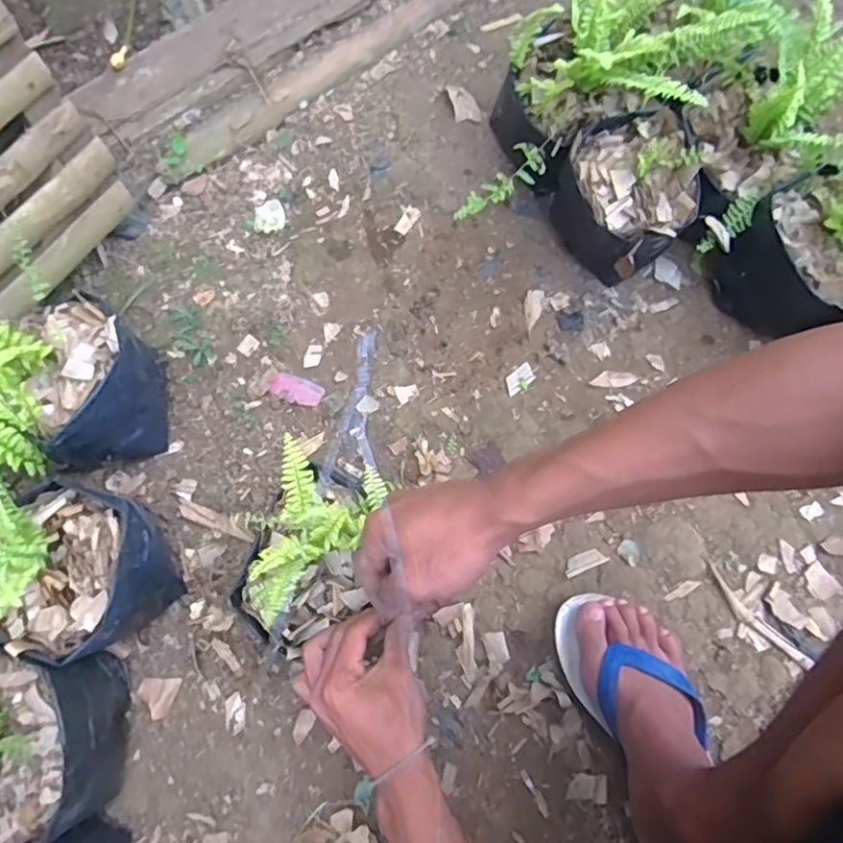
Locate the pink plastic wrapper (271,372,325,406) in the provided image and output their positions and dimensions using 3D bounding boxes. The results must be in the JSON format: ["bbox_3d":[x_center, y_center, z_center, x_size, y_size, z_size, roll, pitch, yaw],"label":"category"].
[{"bbox_3d":[-0.145,-0.037,0.705,0.060,0.005,0.031,21,73,10],"label":"pink plastic wrapper"}]

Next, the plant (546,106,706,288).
[{"bbox_3d":[0.238,-0.257,0.702,0.137,0.120,0.148,-27,74,-7],"label":"plant"}]

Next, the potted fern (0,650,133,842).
[{"bbox_3d":[-0.367,0.280,0.510,0.173,0.176,0.155,-12,70,-1],"label":"potted fern"}]

